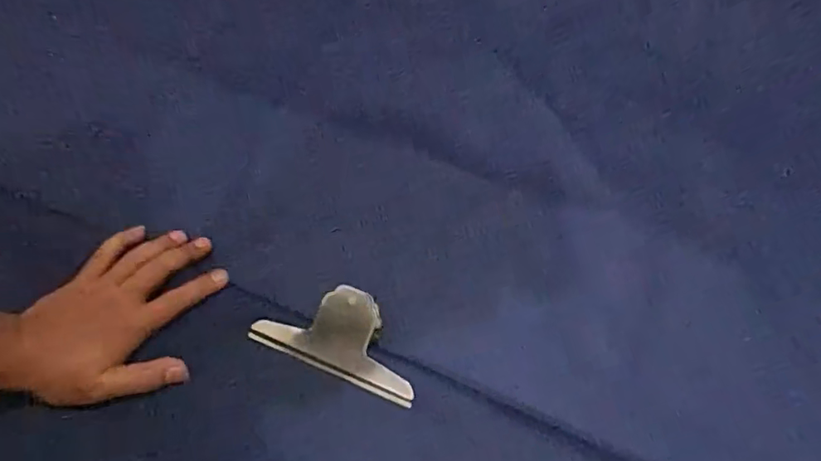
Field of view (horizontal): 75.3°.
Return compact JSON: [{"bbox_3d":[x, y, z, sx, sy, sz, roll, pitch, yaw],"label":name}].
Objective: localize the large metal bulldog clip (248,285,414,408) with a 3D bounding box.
[{"bbox_3d":[-0.055,0.080,0.422,0.137,0.030,0.063,21,67,10],"label":"large metal bulldog clip"}]

